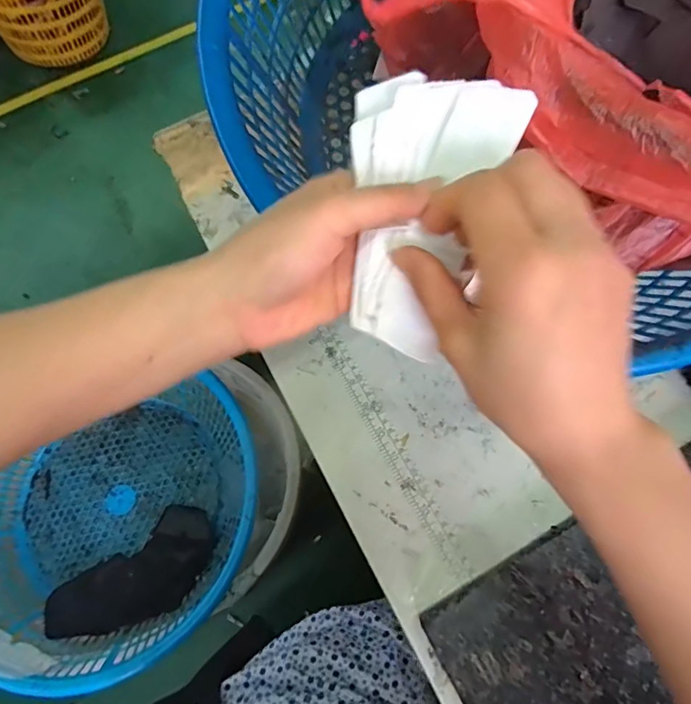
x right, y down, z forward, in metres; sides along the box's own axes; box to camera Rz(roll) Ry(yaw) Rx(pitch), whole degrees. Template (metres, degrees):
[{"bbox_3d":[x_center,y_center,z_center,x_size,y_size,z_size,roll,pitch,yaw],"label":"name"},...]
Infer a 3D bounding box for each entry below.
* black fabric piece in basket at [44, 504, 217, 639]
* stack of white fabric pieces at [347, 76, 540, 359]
[{"bbox_3d":[-0.352,0.387,0.806,0.288,0.057,0.142,-34,70,-11],"label":"black fabric piece in basket"},{"bbox_3d":[0.033,-0.069,0.246,0.079,0.016,0.131,18,104,10],"label":"stack of white fabric pieces"}]

